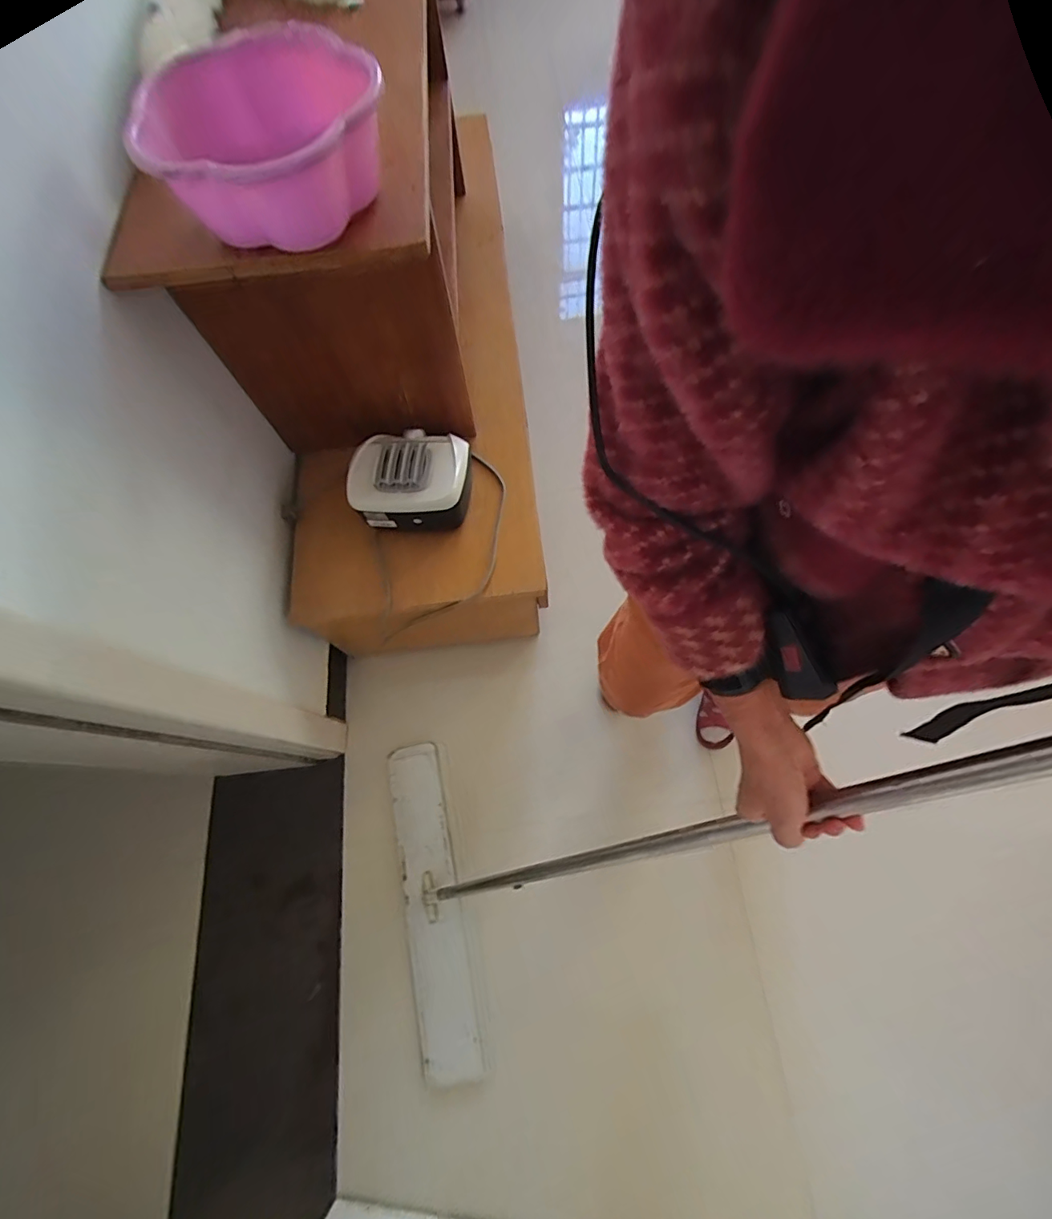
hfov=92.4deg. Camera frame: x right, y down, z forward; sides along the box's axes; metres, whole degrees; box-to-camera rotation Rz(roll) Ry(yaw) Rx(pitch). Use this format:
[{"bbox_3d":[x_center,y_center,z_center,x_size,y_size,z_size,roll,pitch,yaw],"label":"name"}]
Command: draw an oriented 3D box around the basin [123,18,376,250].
[{"bbox_3d":[-0.291,-0.534,0.578,0.252,0.132,0.276,-21,69,-4],"label":"basin"}]

